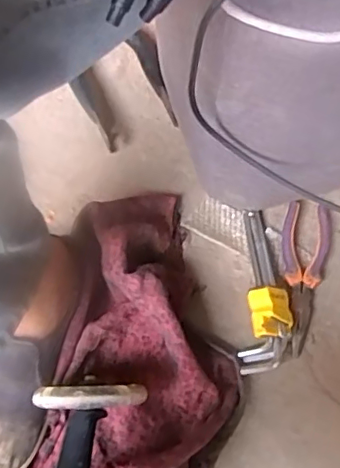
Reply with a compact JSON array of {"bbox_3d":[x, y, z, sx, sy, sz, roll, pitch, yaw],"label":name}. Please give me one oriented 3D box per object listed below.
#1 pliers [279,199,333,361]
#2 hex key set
[{"bbox_3d":[0.150,0.047,0.646,0.054,0.018,0.177,13,70,5],"label":"pliers"},{"bbox_3d":[0.111,0.061,0.641,0.053,0.042,0.194,3,69,2],"label":"hex key set"}]

